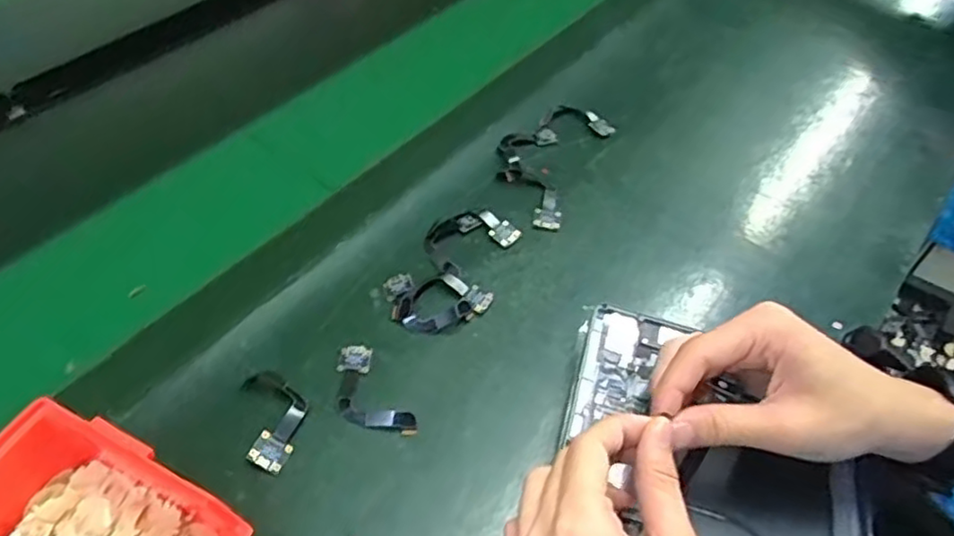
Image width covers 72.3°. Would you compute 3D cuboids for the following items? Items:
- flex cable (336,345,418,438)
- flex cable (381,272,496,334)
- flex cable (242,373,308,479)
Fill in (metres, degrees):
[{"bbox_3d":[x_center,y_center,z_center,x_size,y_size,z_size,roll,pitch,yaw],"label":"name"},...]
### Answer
[{"bbox_3d":[-0.072,0.084,0.426,0.036,0.009,0.077,-27,56,-22],"label":"flex cable"},{"bbox_3d":[-0.029,0.025,0.471,0.077,0.008,0.047,2,50,1],"label":"flex cable"},{"bbox_3d":[-0.127,0.093,0.413,0.038,0.009,0.071,-13,52,-12],"label":"flex cable"}]

